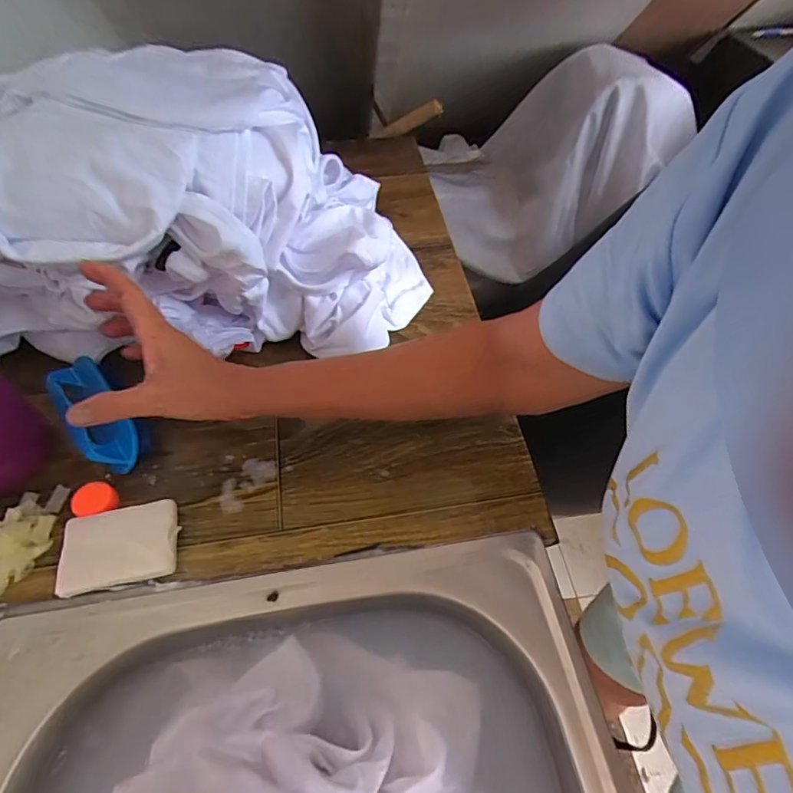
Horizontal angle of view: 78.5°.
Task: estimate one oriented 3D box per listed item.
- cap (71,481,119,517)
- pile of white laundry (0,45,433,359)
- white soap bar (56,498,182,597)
[{"bbox_3d":[-0.243,0.084,0.394,0.032,0.014,0.028,-15,56,-13],"label":"cap"},{"bbox_3d":[-0.185,-0.185,0.476,0.435,0.200,0.256,0,54,-3],"label":"pile of white laundry"},{"bbox_3d":[-0.210,0.114,0.370,0.081,0.015,0.058,-11,55,-11],"label":"white soap bar"}]

